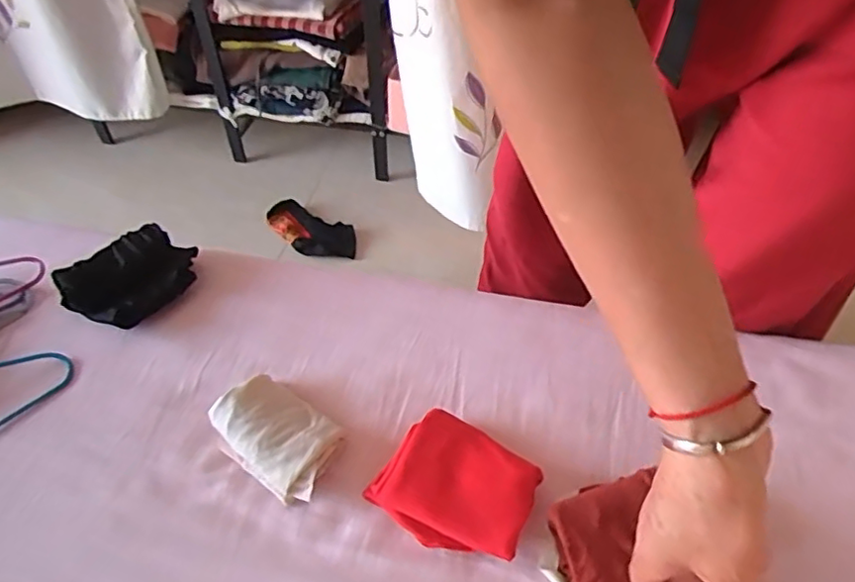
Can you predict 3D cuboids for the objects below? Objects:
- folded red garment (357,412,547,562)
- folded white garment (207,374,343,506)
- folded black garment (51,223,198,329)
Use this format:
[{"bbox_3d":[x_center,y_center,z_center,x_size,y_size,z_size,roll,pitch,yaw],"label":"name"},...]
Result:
[{"bbox_3d":[0.022,0.133,0.413,0.095,0.034,0.078,27,53,23],"label":"folded red garment"},{"bbox_3d":[-0.106,0.104,0.443,0.093,0.034,0.062,31,55,25],"label":"folded white garment"},{"bbox_3d":[-0.264,-0.013,0.547,0.090,0.035,0.097,22,51,19],"label":"folded black garment"}]

